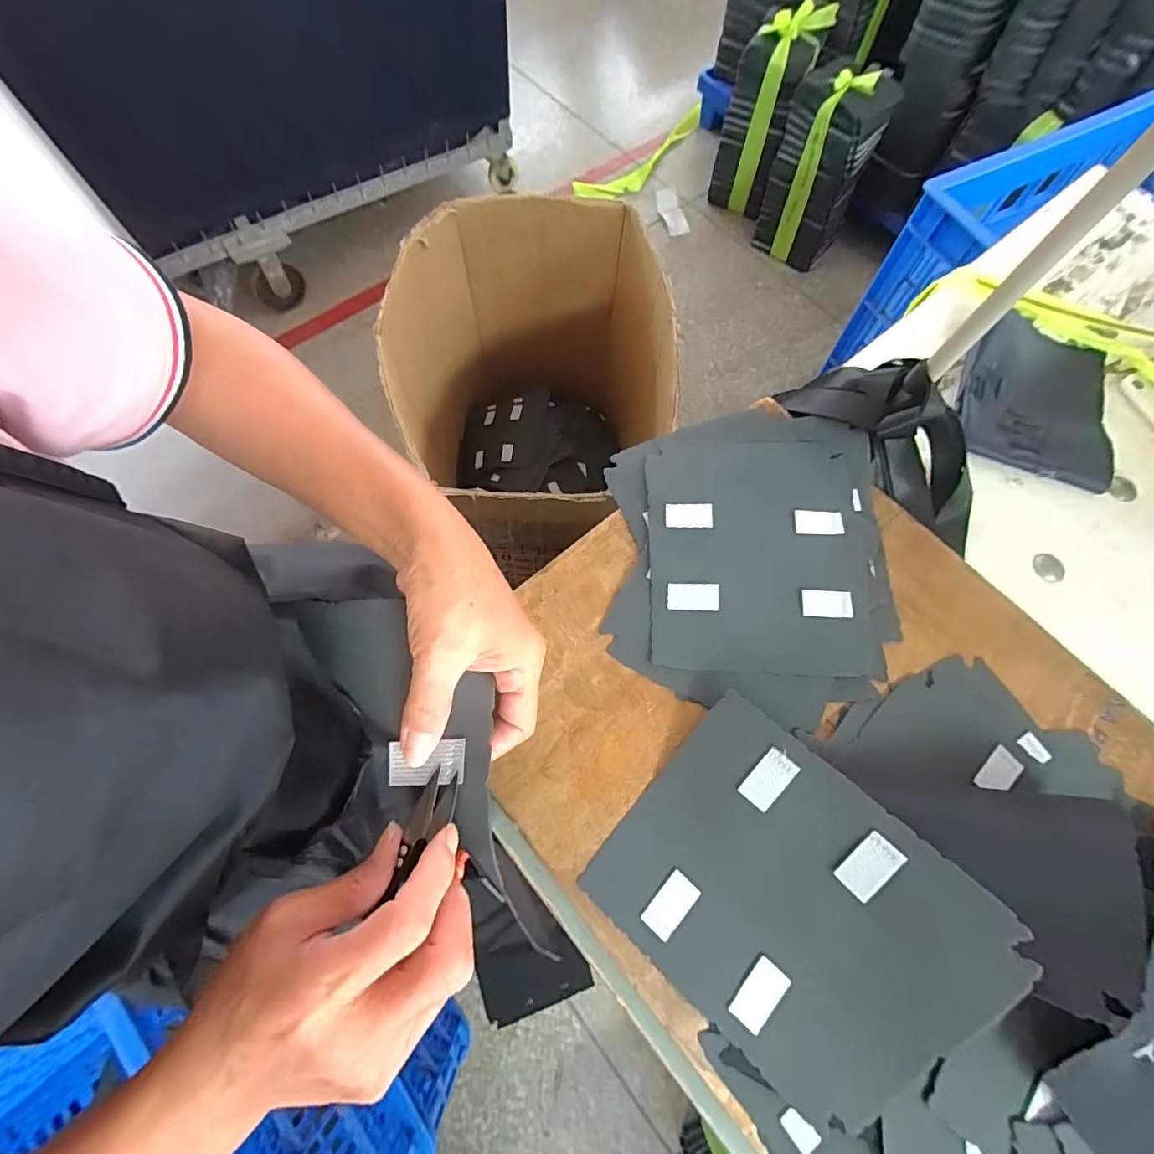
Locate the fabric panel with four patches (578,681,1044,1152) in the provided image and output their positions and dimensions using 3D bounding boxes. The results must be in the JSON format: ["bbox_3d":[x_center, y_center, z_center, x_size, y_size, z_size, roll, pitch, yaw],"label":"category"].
[{"bbox_3d":[0.124,0.194,0.305,0.199,0.026,0.161,39,95,22],"label":"fabric panel with four patches"}]

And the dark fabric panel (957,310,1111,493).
[{"bbox_3d":[0.419,-0.168,0.466,0.133,0.019,0.169,18,70,5],"label":"dark fabric panel"}]

